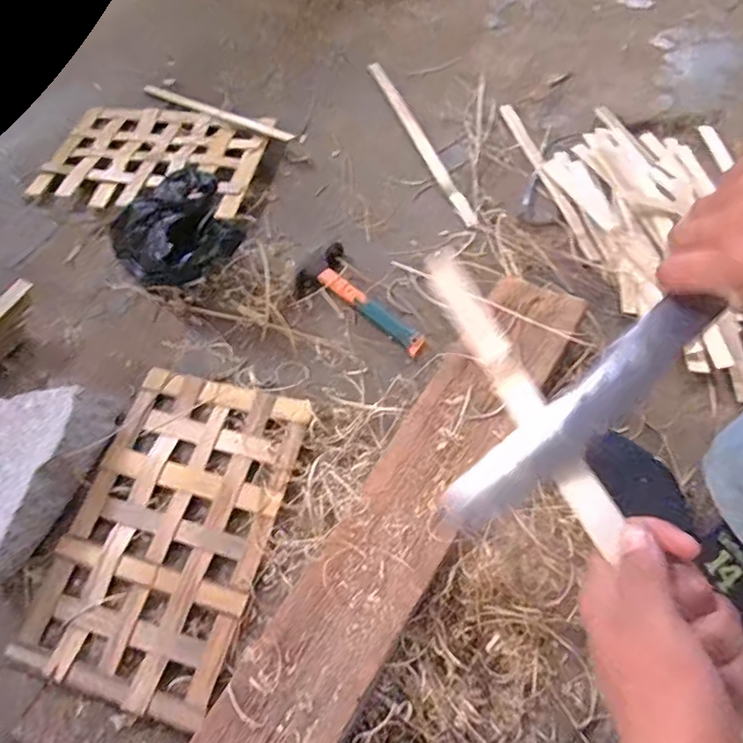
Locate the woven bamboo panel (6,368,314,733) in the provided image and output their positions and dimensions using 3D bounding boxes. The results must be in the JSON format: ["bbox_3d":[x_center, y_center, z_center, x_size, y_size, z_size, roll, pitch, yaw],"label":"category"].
[{"bbox_3d":[-0.227,0.172,0.614,0.220,0.013,0.351,14,64,9],"label":"woven bamboo panel"}]

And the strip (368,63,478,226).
[{"bbox_3d":[0.079,-0.388,0.889,0.021,0.012,0.400,-20,64,-8],"label":"strip"}]

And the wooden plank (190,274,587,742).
[{"bbox_3d":[-0.003,0.210,0.537,0.112,0.025,0.814,30,68,16],"label":"wooden plank"}]

